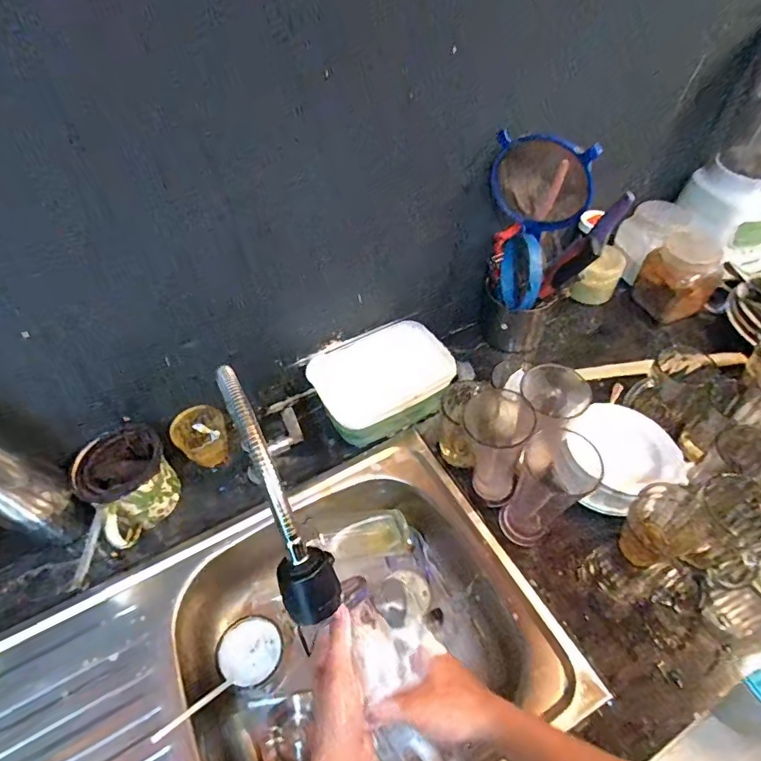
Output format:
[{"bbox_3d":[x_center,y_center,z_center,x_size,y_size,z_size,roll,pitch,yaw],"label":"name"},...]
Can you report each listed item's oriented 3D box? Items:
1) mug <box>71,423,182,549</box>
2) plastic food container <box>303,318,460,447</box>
[{"bbox_3d":[-0.322,0.136,0.642,0.107,0.091,0.122,-37,59,-25],"label":"mug"},{"bbox_3d":[0.003,0.003,0.749,0.199,0.090,0.147,-23,55,-16],"label":"plastic food container"}]

